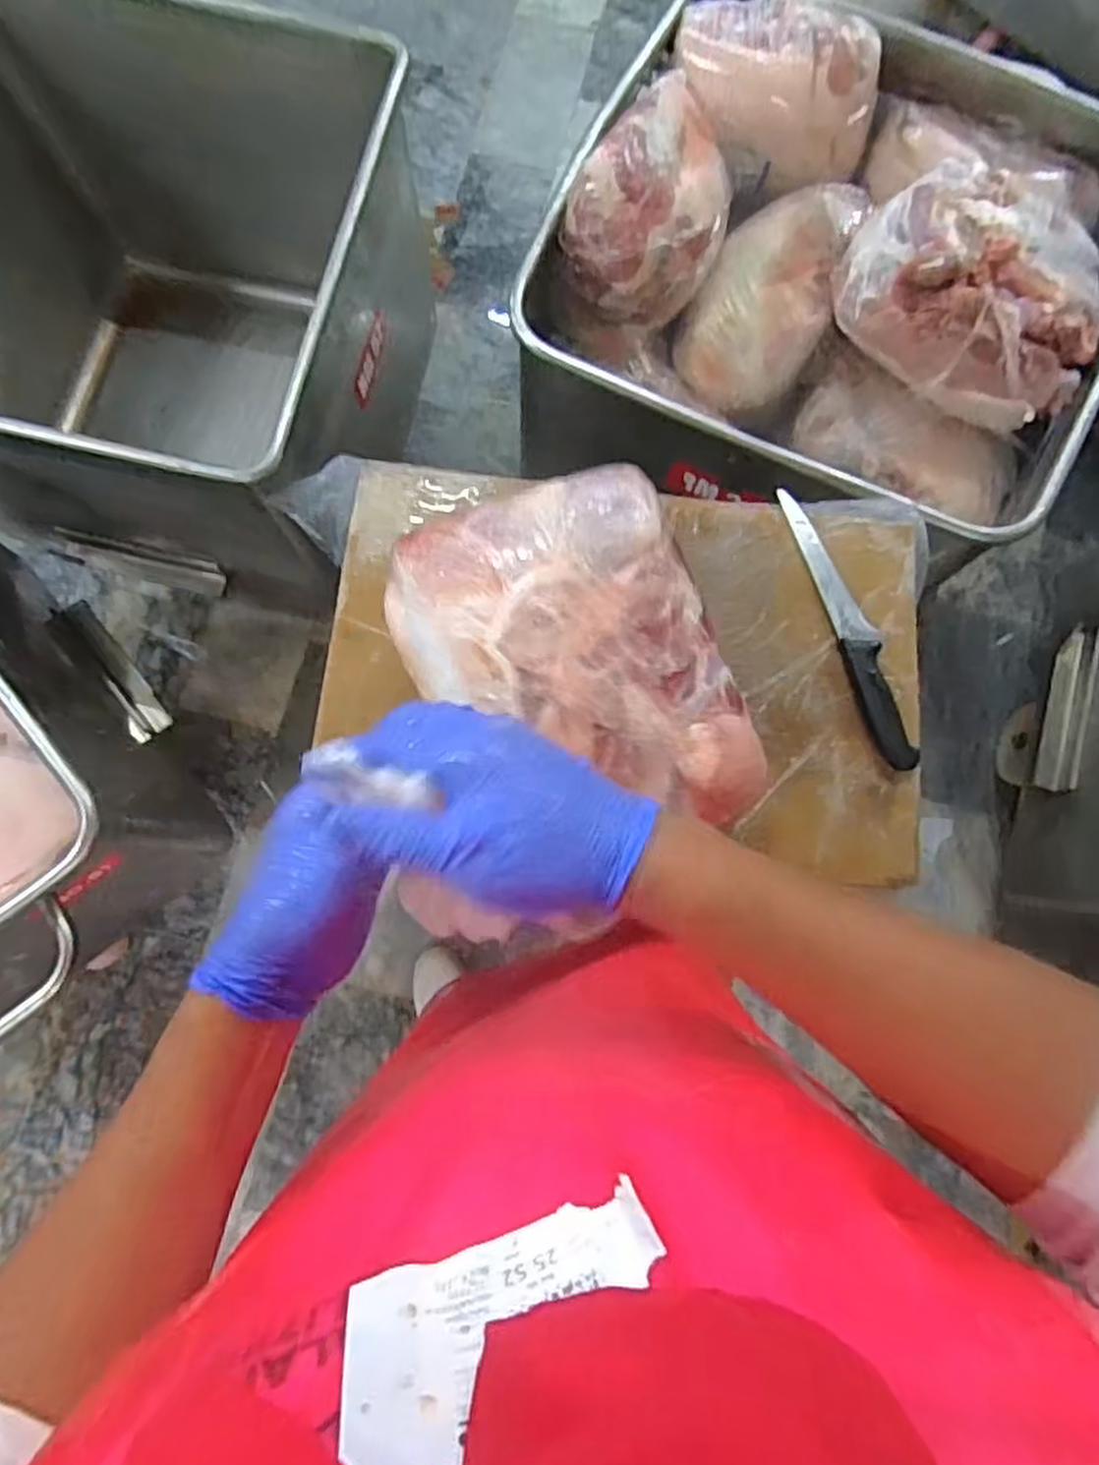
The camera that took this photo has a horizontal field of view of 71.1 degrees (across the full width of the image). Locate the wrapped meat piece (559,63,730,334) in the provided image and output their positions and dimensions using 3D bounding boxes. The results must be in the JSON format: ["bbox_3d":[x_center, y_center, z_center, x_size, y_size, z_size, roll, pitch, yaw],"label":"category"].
[{"bbox_3d":[0.147,-0.690,0.987,0.173,0.173,0.307,25,82,3],"label":"wrapped meat piece"}]

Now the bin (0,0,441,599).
[{"bbox_3d":[-0.568,-0.614,1.162,0.665,0.517,0.682,14,82,2],"label":"bin"}]

